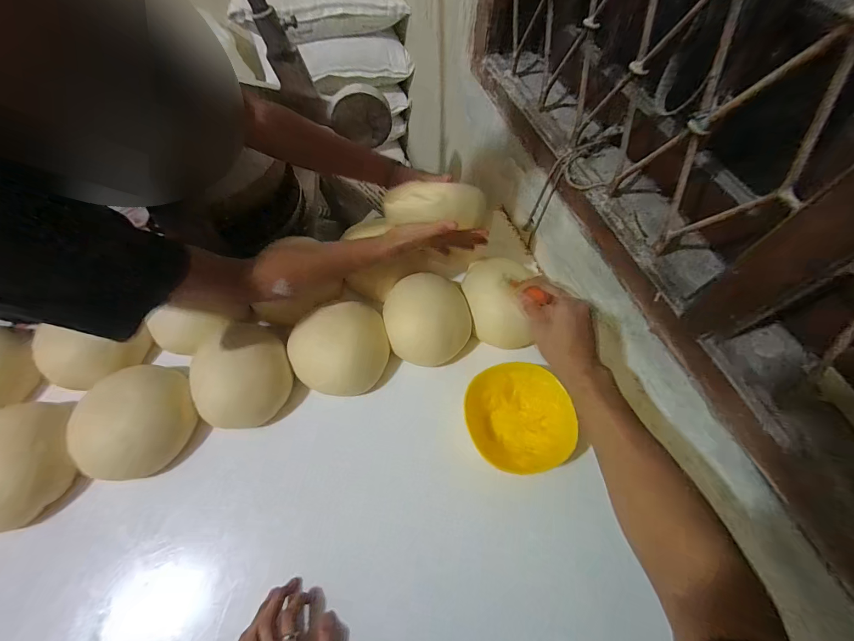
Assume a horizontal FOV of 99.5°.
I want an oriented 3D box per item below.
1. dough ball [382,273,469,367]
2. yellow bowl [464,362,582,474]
[{"bbox_3d":[-0.002,-0.001,0.608,0.149,0.081,0.128,2,62,-1],"label":"dough ball"},{"bbox_3d":[0.137,0.148,0.553,0.156,0.058,0.156,1,62,-1],"label":"yellow bowl"}]

